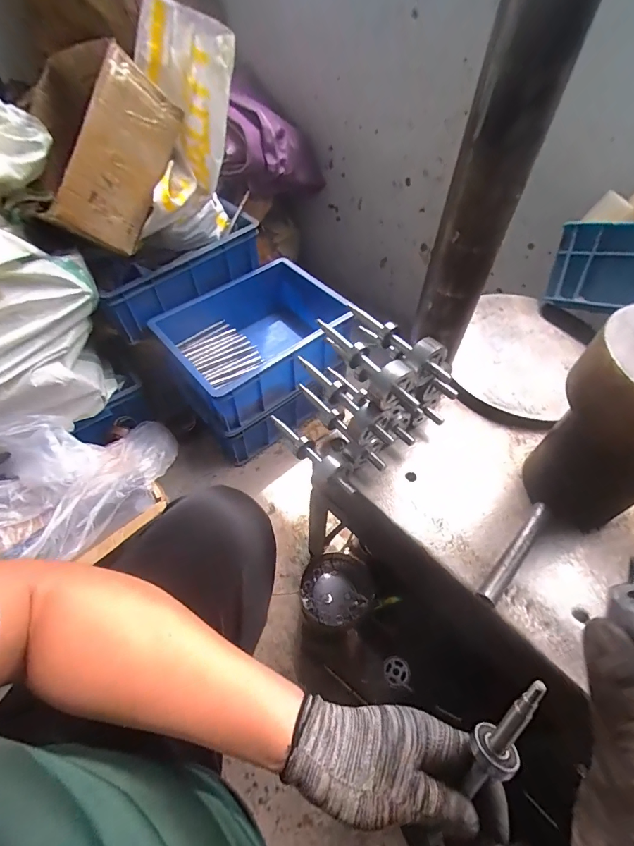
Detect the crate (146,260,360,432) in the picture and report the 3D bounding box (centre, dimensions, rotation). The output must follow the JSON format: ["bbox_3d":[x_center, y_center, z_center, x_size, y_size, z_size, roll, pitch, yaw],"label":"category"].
[{"bbox_3d":[-0.133,-0.200,0.986,0.409,0.159,0.297,-33,61,-22],"label":"crate"}]

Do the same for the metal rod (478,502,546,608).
[{"bbox_3d":[0.217,0.140,0.448,0.018,0.013,0.135,35,61,22],"label":"metal rod"}]

